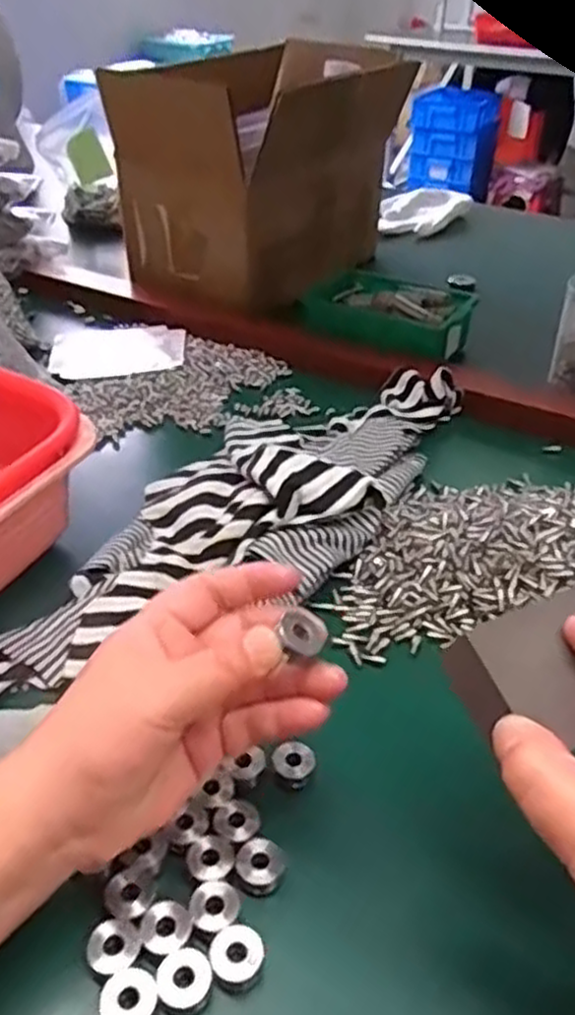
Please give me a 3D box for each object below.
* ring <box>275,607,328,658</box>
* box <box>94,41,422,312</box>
[{"bbox_3d":[0.006,0.048,0.296,0.023,0.004,0.018,24,55,-27],"label":"ring"},{"bbox_3d":[-0.022,-0.353,0.820,0.182,0.197,0.276,25,43,30],"label":"box"}]

